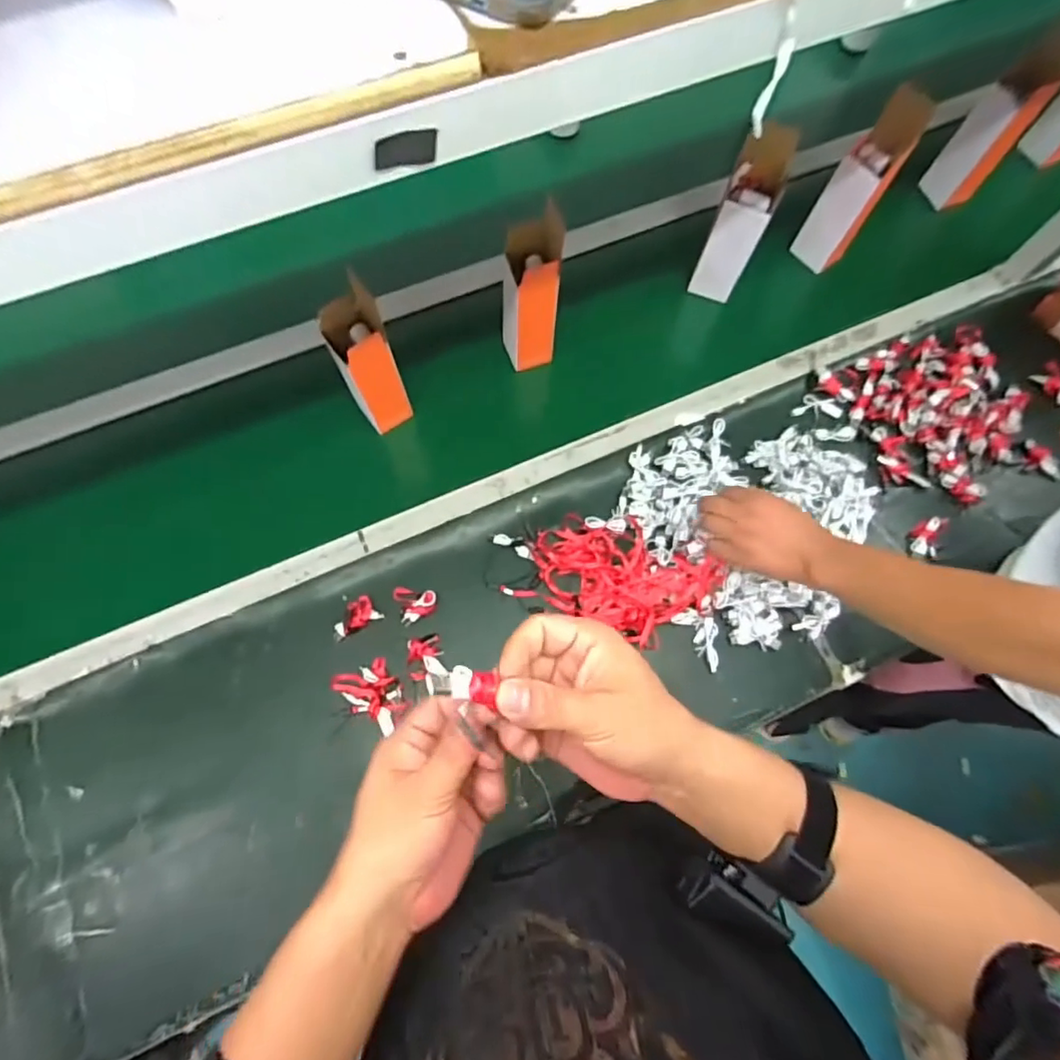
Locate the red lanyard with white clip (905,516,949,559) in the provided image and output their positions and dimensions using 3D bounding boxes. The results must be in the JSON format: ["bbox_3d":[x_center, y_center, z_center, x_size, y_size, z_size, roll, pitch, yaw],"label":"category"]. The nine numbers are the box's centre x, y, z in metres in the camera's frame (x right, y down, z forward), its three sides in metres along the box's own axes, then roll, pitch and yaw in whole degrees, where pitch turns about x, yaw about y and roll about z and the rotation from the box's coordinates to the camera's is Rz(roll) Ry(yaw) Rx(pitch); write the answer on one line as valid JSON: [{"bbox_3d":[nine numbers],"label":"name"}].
[{"bbox_3d":[0.538,0.007,0.794,0.035,0.024,0.066,30,73,10],"label":"red lanyard with white clip"}]

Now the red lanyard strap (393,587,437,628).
[{"bbox_3d":[-0.146,0.091,0.750,0.049,0.016,0.048,-18,72,-7],"label":"red lanyard strap"}]

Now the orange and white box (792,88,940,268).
[{"bbox_3d":[0.469,-0.492,0.859,0.082,0.236,0.076,30,73,10],"label":"orange and white box"}]

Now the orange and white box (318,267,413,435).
[{"bbox_3d":[-0.203,-0.206,0.735,0.067,0.204,0.066,-25,74,-9],"label":"orange and white box"}]

